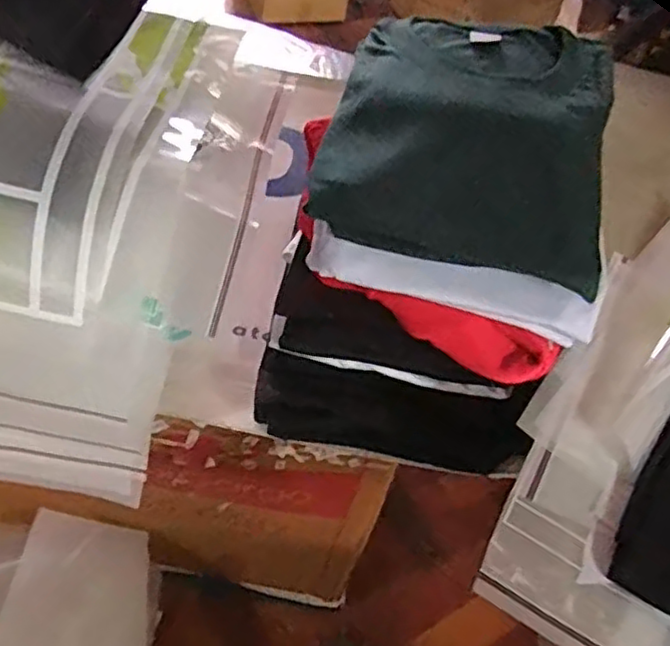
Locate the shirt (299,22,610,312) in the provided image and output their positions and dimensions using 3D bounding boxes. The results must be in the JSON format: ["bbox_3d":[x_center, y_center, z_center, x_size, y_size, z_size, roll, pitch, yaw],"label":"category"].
[{"bbox_3d":[0.111,-0.151,0.518,0.218,0.058,0.259,16,50,0],"label":"shirt"}]

